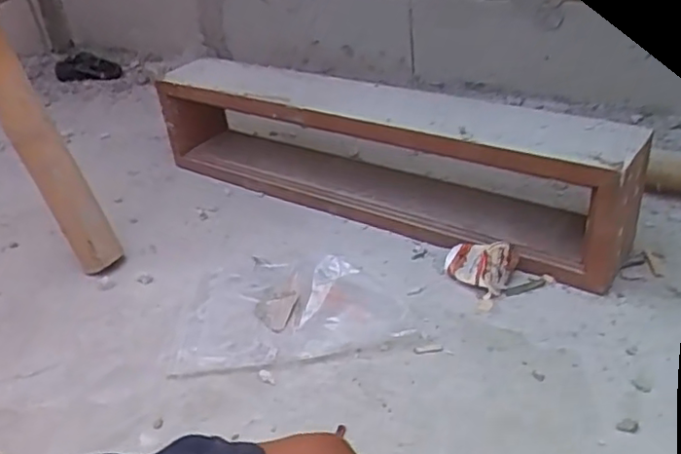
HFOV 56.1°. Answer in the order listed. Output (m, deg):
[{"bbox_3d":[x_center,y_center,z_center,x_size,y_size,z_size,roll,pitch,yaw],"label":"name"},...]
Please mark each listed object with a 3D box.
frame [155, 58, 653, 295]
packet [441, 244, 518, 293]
[{"bbox_3d":[0.030,-0.121,1.026,0.828,0.192,0.129,17,40,34],"label":"frame"},{"bbox_3d":[0.186,0.046,0.868,0.091,0.053,0.065,17,39,33],"label":"packet"}]

